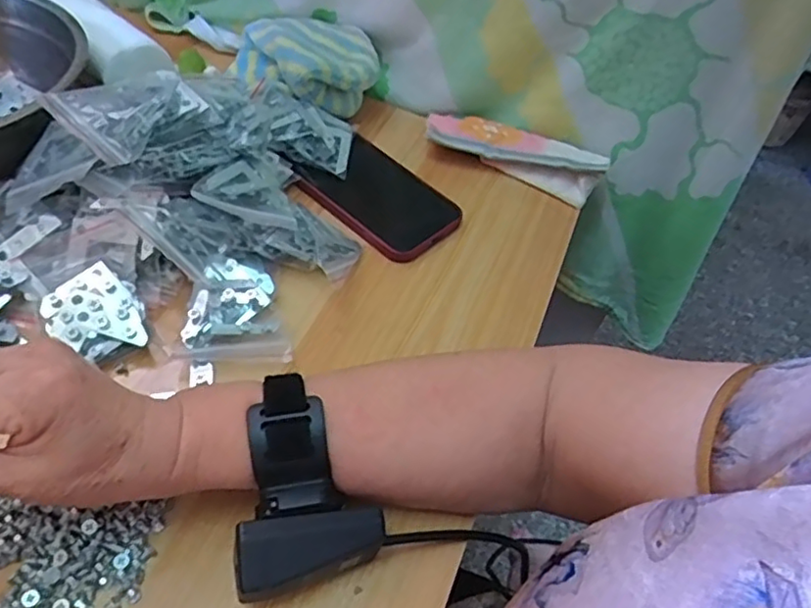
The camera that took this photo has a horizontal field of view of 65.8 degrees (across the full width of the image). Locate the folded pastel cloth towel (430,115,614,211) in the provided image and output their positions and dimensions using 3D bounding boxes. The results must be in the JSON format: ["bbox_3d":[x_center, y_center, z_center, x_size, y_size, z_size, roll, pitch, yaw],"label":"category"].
[{"bbox_3d":[0.093,-0.128,0.524,0.144,0.023,0.051,25,51,12],"label":"folded pastel cloth towel"}]

